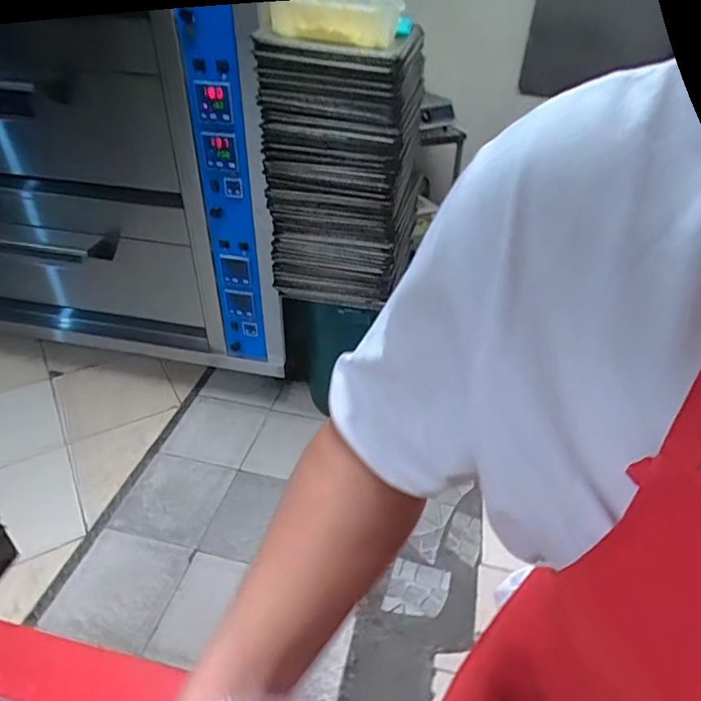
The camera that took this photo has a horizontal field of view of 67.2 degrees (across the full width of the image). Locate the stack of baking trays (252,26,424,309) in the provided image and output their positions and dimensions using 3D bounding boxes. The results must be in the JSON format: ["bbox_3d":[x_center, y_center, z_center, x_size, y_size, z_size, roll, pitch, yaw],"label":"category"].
[{"bbox_3d":[-0.018,-0.513,1.474,0.427,0.604,0.433,5,37,4],"label":"stack of baking trays"}]

